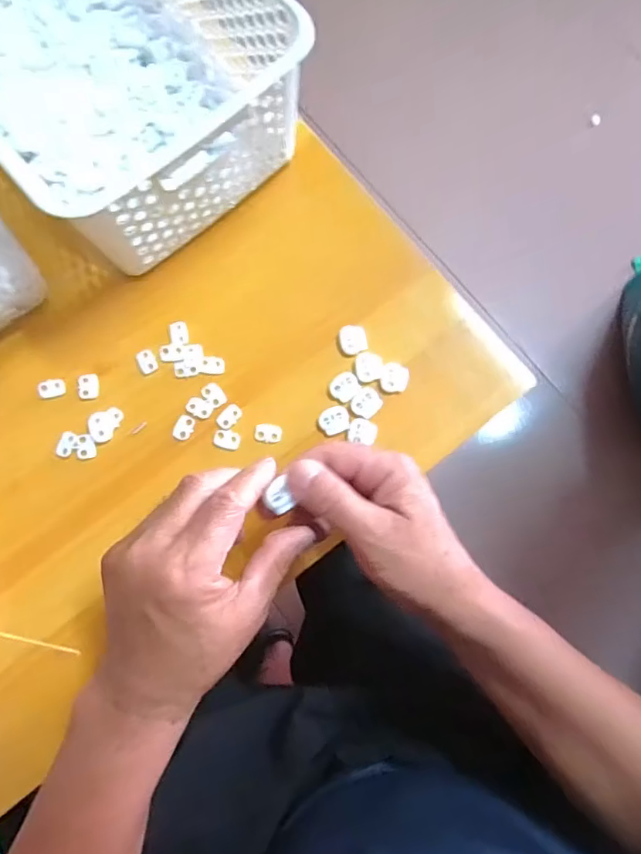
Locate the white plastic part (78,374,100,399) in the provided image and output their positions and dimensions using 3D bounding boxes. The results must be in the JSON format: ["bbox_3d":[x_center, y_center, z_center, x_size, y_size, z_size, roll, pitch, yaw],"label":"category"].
[{"bbox_3d":[-0.178,-0.032,0.407,0.016,0.004,0.020,-7,78,-1],"label":"white plastic part"}]

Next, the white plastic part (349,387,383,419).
[{"bbox_3d":[0.034,-0.018,0.398,0.020,0.004,0.022,42,81,9],"label":"white plastic part"}]

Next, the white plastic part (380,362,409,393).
[{"bbox_3d":[0.056,-0.037,0.402,0.020,0.004,0.022,15,78,4],"label":"white plastic part"}]

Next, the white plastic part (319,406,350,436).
[{"bbox_3d":[0.010,-0.005,0.397,0.022,0.004,0.020,-21,78,-4],"label":"white plastic part"}]

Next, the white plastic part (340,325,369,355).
[{"bbox_3d":[0.026,-0.068,0.408,0.020,0.004,0.023,-11,78,-2],"label":"white plastic part"}]

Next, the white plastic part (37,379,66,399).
[{"bbox_3d":[-0.206,-0.030,0.407,0.019,0.005,0.014,-9,78,-2],"label":"white plastic part"}]

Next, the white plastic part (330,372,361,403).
[{"bbox_3d":[0.018,-0.031,0.401,0.019,0.004,0.022,40,81,8],"label":"white plastic part"}]

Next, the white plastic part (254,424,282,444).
[{"bbox_3d":[-0.039,0.004,0.397,0.020,0.004,0.014,9,78,2],"label":"white plastic part"}]

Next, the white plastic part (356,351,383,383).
[{"bbox_3d":[0.037,-0.046,0.405,0.020,0.004,0.024,-1,78,0],"label":"white plastic part"}]

